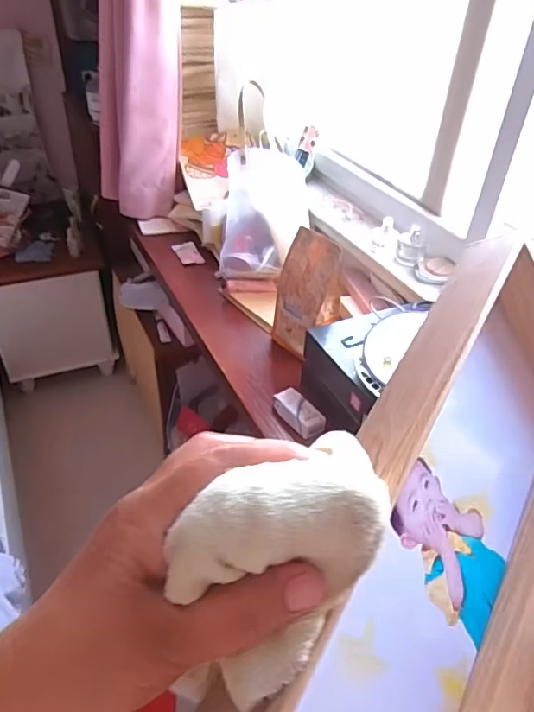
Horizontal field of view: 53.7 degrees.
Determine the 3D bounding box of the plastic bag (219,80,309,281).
[{"bbox_3d":[0.003,-0.346,1.120,0.184,0.292,0.214,2,40,-2],"label":"plastic bag"}]

